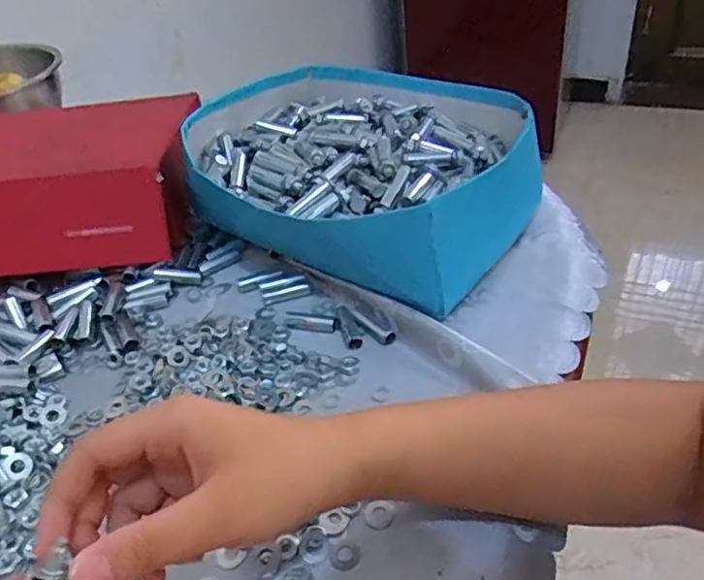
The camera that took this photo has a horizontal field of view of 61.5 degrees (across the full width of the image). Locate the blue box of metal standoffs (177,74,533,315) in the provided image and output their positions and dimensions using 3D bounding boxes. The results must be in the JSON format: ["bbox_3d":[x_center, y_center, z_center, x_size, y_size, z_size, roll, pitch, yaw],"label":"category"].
[{"bbox_3d":[-0.001,-0.117,0.524,0.299,0.090,0.255,24,49,33],"label":"blue box of metal standoffs"}]

